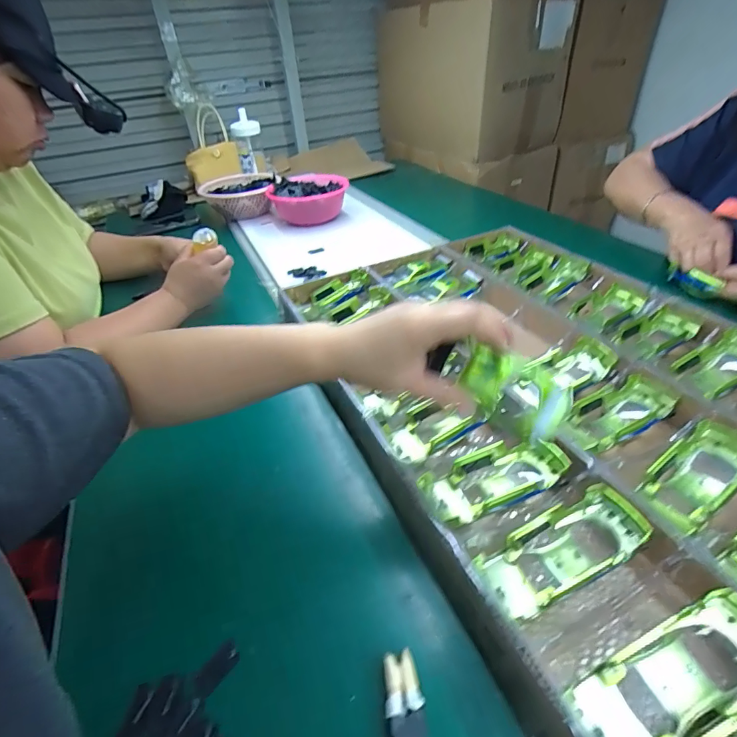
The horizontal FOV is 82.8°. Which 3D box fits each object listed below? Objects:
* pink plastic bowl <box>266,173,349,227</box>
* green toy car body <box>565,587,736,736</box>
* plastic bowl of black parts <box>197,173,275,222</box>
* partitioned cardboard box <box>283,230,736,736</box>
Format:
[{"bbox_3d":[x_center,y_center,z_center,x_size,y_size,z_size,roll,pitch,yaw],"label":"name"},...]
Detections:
[{"bbox_3d":[-0.149,-0.414,1.042,0.189,0.094,0.209,-15,40,-11],"label":"pink plastic bowl"},{"bbox_3d":[0.190,0.193,0.254,0.124,0.035,0.053,-32,42,-2],"label":"green toy car body"},{"bbox_3d":[-0.336,-0.447,1.095,0.185,0.077,0.198,-5,40,0],"label":"plastic bowl of black parts"},{"bbox_3d":[0.200,-0.004,0.502,0.473,0.050,0.632,-20,42,-17],"label":"partitioned cardboard box"}]

